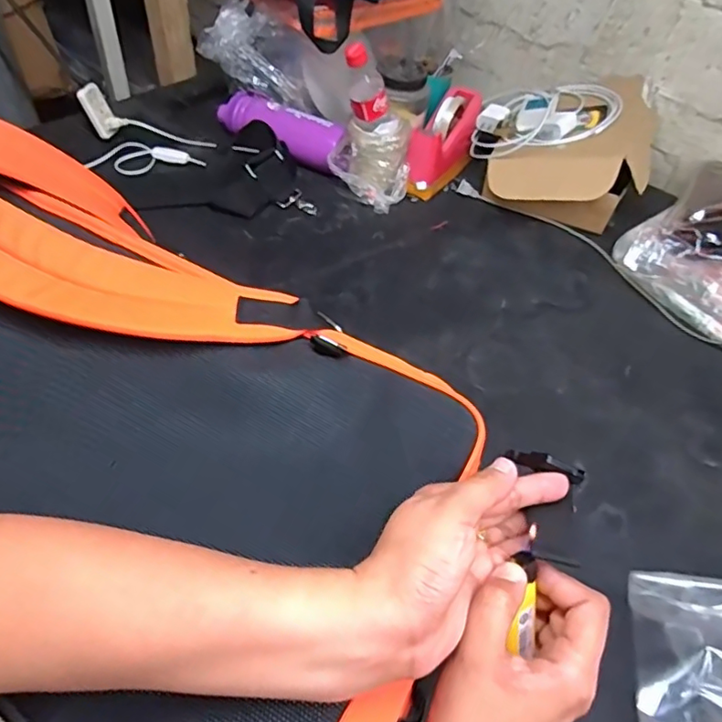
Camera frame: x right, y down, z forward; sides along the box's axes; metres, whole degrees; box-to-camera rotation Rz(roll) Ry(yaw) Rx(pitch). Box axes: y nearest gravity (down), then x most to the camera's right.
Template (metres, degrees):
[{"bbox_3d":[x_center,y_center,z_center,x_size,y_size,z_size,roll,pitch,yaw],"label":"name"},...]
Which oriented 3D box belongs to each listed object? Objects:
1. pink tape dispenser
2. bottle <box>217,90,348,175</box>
[{"bbox_3d":[0.136,-0.381,0.944,0.074,0.105,0.202,29,53,17],"label":"pink tape dispenser"},{"bbox_3d":[-0.140,-0.383,0.945,0.231,0.076,0.079,31,53,19],"label":"bottle"}]

